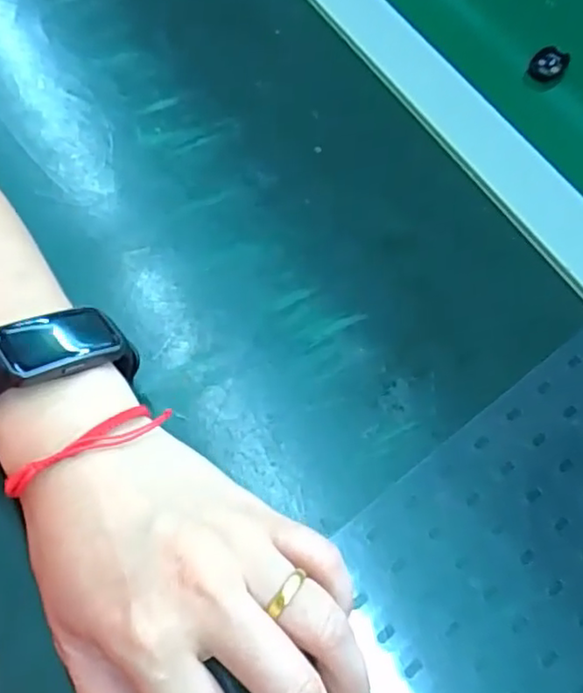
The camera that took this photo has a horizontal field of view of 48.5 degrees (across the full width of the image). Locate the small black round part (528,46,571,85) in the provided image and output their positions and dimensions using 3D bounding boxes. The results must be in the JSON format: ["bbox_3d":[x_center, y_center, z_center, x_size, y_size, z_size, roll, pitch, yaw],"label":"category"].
[{"bbox_3d":[0.160,-0.174,0.403,0.022,0.013,0.017,23,64,10],"label":"small black round part"}]

